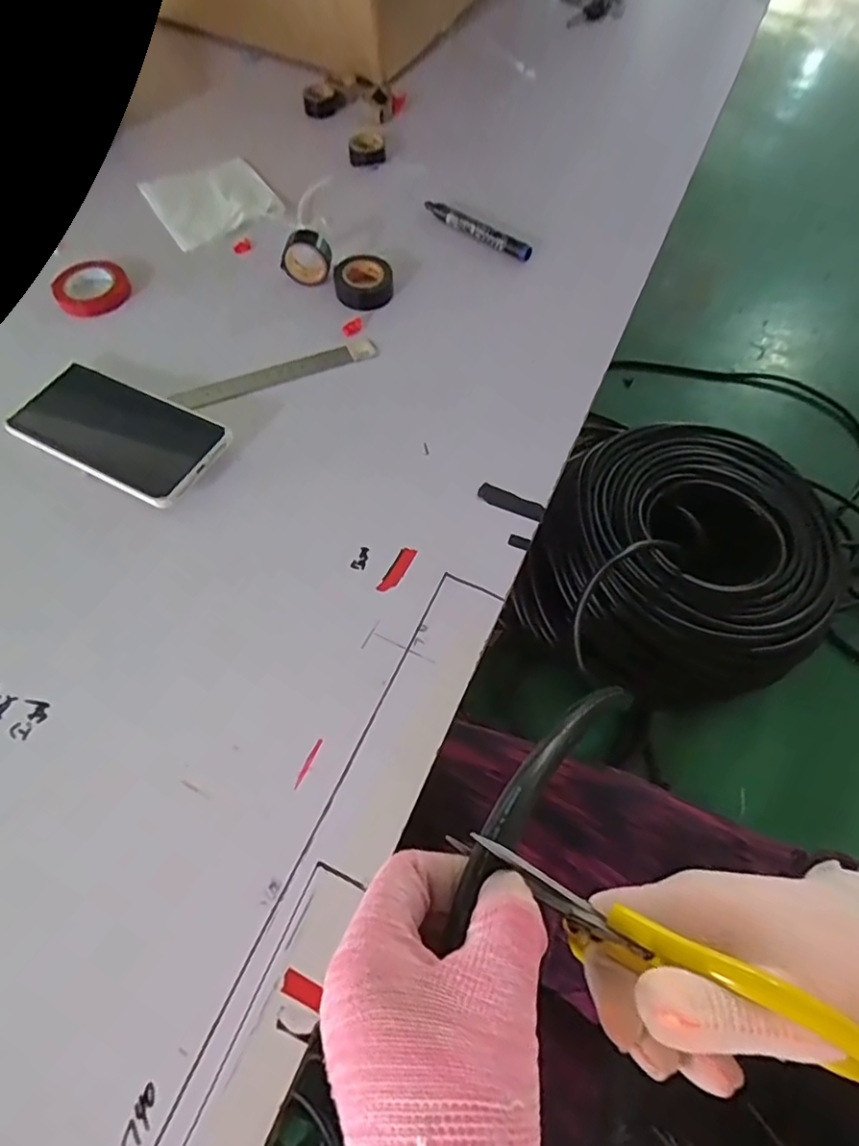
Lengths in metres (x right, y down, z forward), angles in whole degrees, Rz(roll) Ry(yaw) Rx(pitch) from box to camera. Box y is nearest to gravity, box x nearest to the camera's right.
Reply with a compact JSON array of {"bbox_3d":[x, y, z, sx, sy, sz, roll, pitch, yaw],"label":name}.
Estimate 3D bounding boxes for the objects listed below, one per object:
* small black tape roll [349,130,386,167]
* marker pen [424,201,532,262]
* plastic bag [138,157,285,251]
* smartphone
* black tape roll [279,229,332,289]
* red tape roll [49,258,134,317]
[{"bbox_3d":[-0.067,-0.456,0.623,0.038,0.020,0.031,-2,63,-2],"label":"small black tape roll"},{"bbox_3d":[0.044,-0.337,0.566,0.128,0.020,0.011,39,68,17],"label":"marker pen"},{"bbox_3d":[-0.218,-0.376,0.581,0.112,0.015,0.124,-24,66,-13],"label":"plastic bag"},{"bbox_3d":[-0.231,-0.107,0.428,0.160,0.012,0.077,27,65,12],"label":"smartphone"},{"bbox_3d":[-0.110,-0.280,0.520,0.046,0.045,0.019,13,63,5],"label":"black tape roll"},{"bbox_3d":[-0.302,-0.256,0.518,0.063,0.014,0.055,-27,67,-14],"label":"red tape roll"}]

